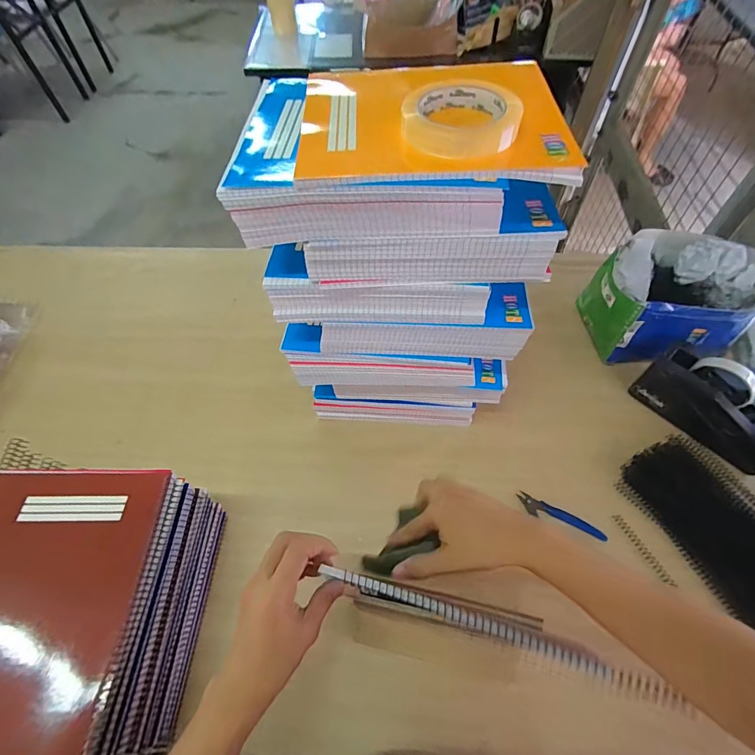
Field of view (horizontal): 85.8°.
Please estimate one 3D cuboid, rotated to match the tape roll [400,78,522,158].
[{"bbox_3d":[0.079,-0.245,0.377,0.102,0.030,0.102,-1,57,1],"label":"tape roll"}]

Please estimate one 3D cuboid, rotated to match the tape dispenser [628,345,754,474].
[{"bbox_3d":[0.518,0.044,0.628,0.074,0.119,0.202,-39,64,-21],"label":"tape dispenser"}]

